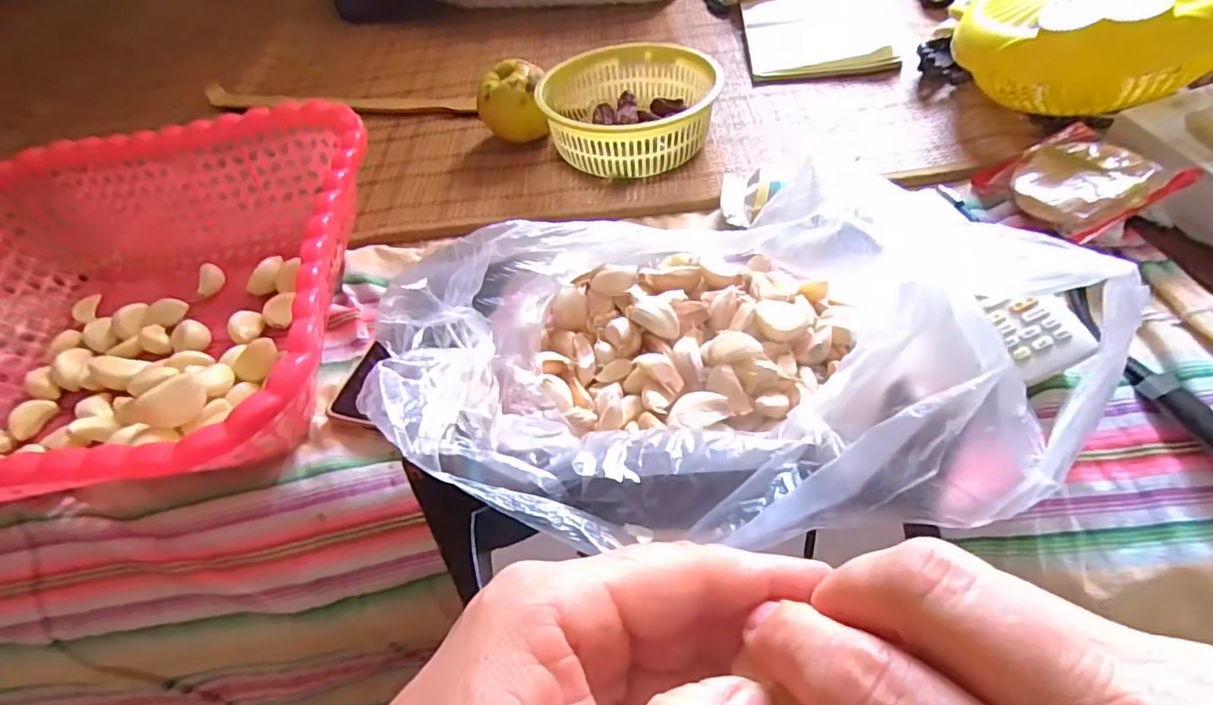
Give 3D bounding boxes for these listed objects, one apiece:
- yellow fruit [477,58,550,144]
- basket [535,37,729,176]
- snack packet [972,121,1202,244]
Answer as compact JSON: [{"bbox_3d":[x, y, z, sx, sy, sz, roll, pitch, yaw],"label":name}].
[{"bbox_3d":[-0.083,-0.214,0.537,0.060,0.064,0.054,-7,49,0],"label":"yellow fruit"},{"bbox_3d":[0.022,-0.218,0.532,0.149,0.057,0.142,2,50,8],"label":"basket"},{"bbox_3d":[0.318,-0.117,0.407,0.077,0.018,0.096,-31,34,11],"label":"snack packet"}]

